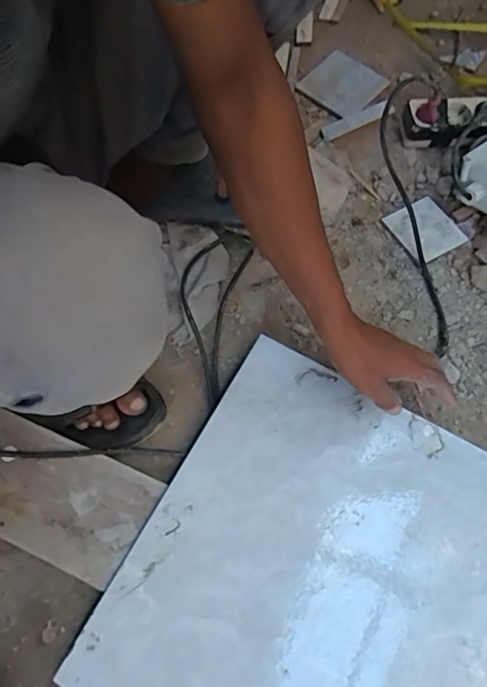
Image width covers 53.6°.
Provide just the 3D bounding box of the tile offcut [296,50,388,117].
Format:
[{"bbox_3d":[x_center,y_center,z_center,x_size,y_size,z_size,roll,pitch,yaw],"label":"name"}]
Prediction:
[{"bbox_3d":[0.162,-0.427,0.791,0.112,0.011,0.112,40,72,16],"label":"tile offcut"}]

